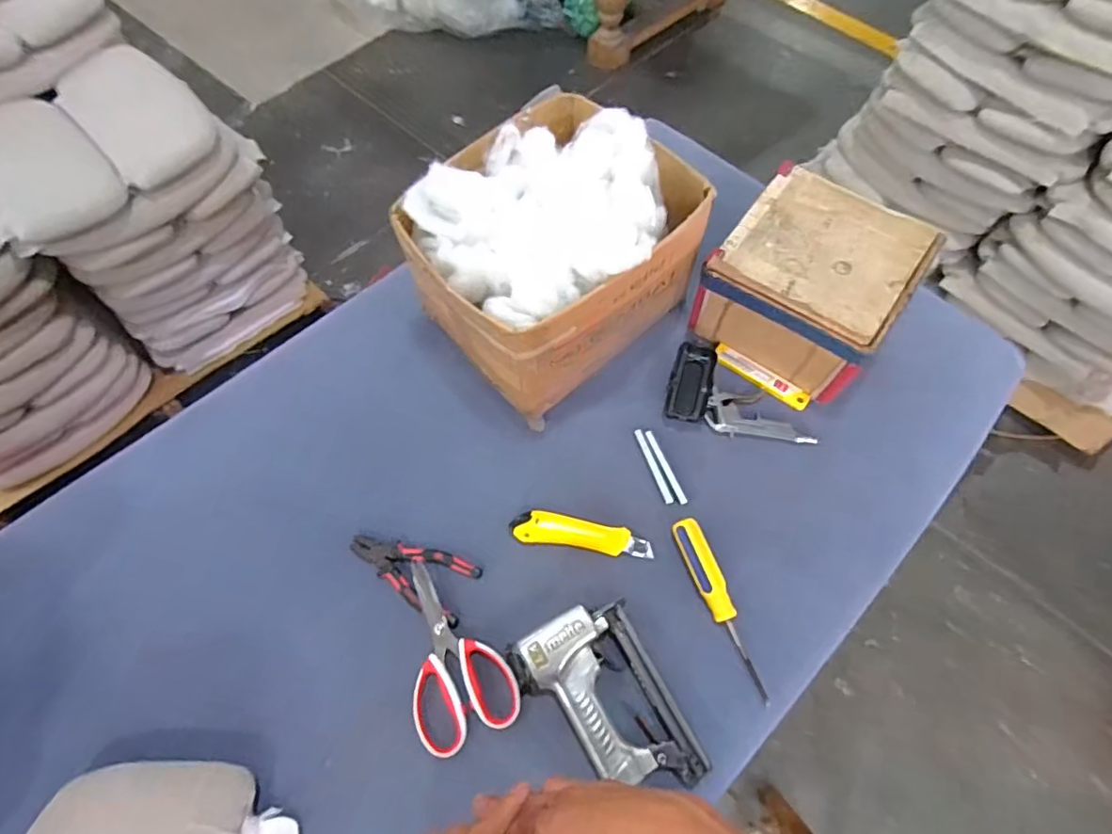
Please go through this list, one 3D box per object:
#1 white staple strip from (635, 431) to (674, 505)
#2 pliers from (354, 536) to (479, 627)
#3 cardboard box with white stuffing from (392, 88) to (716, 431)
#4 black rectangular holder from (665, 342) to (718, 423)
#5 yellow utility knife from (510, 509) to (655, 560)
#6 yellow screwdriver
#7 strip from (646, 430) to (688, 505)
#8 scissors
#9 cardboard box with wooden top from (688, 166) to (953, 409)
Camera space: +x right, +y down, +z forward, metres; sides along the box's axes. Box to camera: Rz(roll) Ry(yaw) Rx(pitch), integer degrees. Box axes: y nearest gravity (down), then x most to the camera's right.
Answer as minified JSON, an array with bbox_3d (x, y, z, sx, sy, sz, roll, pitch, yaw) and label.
[{"bbox_3d":[0.121,0.060,0.679,0.011,0.005,0.099,-18,65,-7],"label":"white staple strip"},{"bbox_3d":[-0.167,0.173,0.625,0.153,0.011,0.067,21,67,11],"label":"pliers"},{"bbox_3d":[-0.007,-0.205,0.687,0.300,0.228,0.265,-40,69,-16],"label":"cardboard box with white stuffing"},{"bbox_3d":[0.176,-0.047,0.712,0.053,0.009,0.117,15,66,9],"label":"black rectangular holder"},{"bbox_3d":[0.030,0.137,0.635,0.161,0.018,0.036,9,65,6],"label":"yellow utility knife"},{"bbox_3d":[0.178,0.202,0.590,0.030,0.019,0.192,-18,65,-7],"label":"yellow screwdriver"},{"bbox_3d":[0.136,0.061,0.678,0.011,0.006,0.099,-20,65,-8],"label":"strip"},{"bbox_3d":[-0.117,0.247,0.588,0.106,0.013,0.188,-24,66,-9],"label":"scissors"},{"bbox_3d":[0.324,-0.174,0.704,0.205,0.118,0.218,34,70,16],"label":"cardboard box with wooden top"}]

